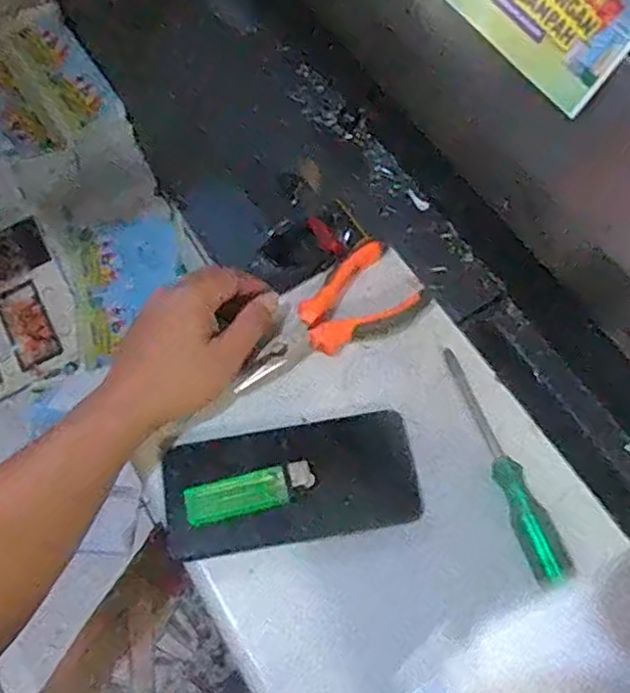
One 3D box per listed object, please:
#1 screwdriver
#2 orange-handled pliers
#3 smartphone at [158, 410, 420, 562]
[{"bbox_3d":[0.118,0.072,0.422,0.022,0.022,0.161,-18,67,-6],"label":"screwdriver"},{"bbox_3d":[0.007,-0.017,0.471,0.153,0.020,0.062,-31,68,-15],"label":"orange-handled pliers"},{"bbox_3d":[-0.016,0.088,0.426,0.161,0.010,0.073,-10,66,-3],"label":"smartphone"}]

